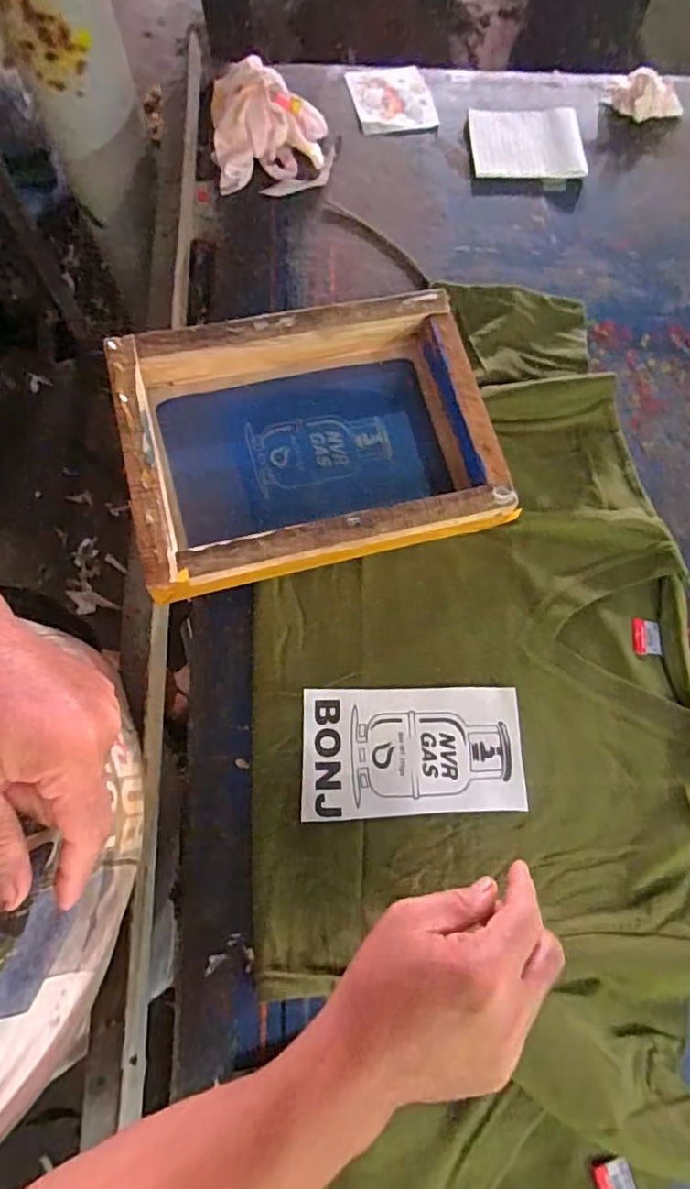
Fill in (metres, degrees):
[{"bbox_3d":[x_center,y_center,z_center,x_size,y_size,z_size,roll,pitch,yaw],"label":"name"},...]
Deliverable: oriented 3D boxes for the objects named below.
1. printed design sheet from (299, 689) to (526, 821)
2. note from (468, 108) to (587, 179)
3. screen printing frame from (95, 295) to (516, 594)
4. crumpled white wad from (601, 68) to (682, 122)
[{"bbox_3d":[0.054,0.125,0.470,0.174,0.004,0.099,-1,72,-1],"label":"printed design sheet"},{"bbox_3d":[0.206,-0.518,0.670,0.128,0.021,0.109,0,73,-2],"label":"note"},{"bbox_3d":[-0.027,-0.135,0.508,0.303,0.074,0.217,-15,74,-7],"label":"screen printing frame"},{"bbox_3d":[0.354,-0.588,0.694,0.092,0.033,0.049,20,73,4],"label":"crumpled white wad"}]

